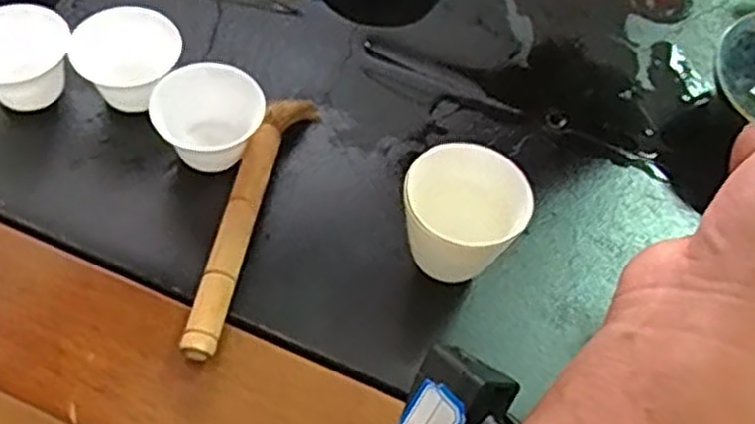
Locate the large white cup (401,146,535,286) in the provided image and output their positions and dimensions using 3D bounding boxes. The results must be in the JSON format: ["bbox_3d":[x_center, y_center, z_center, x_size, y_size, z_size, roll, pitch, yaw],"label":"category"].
[{"bbox_3d":[0.038,0.000,0.353,0.052,0.044,0.044,-5,62,-7],"label":"large white cup"}]

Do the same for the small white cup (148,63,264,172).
[{"bbox_3d":[-0.081,-0.045,0.380,0.048,0.028,0.043,11,61,2],"label":"small white cup"}]

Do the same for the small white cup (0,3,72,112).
[{"bbox_3d":[-0.177,-0.074,0.393,0.050,0.036,0.046,2,62,-3],"label":"small white cup"}]

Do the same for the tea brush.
[{"bbox_3d":[-0.061,-0.001,0.366,0.021,0.014,0.145,15,62,4],"label":"tea brush"}]

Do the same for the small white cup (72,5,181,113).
[{"bbox_3d":[-0.127,-0.075,0.399,0.046,0.034,0.055,3,62,-3],"label":"small white cup"}]

